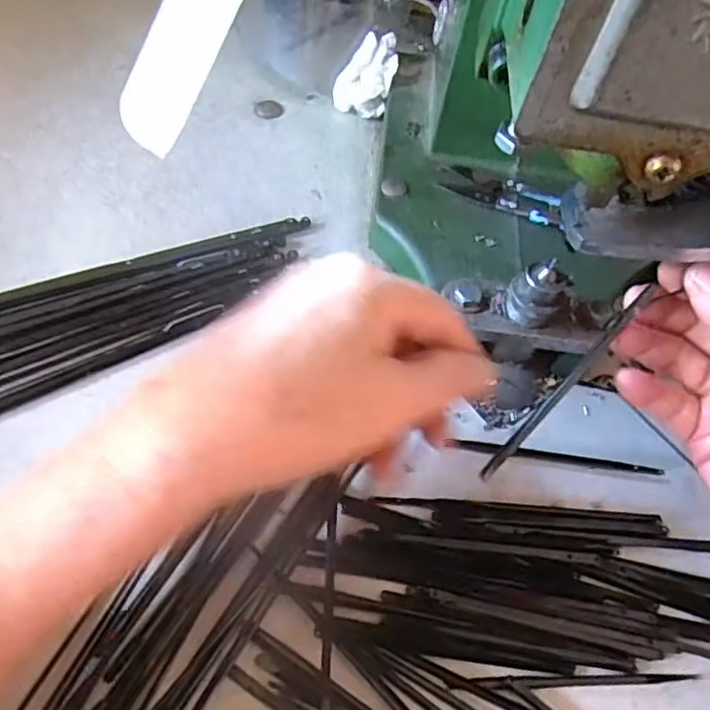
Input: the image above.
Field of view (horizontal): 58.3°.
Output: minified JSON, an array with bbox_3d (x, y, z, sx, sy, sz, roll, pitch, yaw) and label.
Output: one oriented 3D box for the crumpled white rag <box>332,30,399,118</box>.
[{"bbox_3d":[0.007,-0.172,0.396,0.035,0.036,0.033,8,59,0],"label":"crumpled white rag"}]

